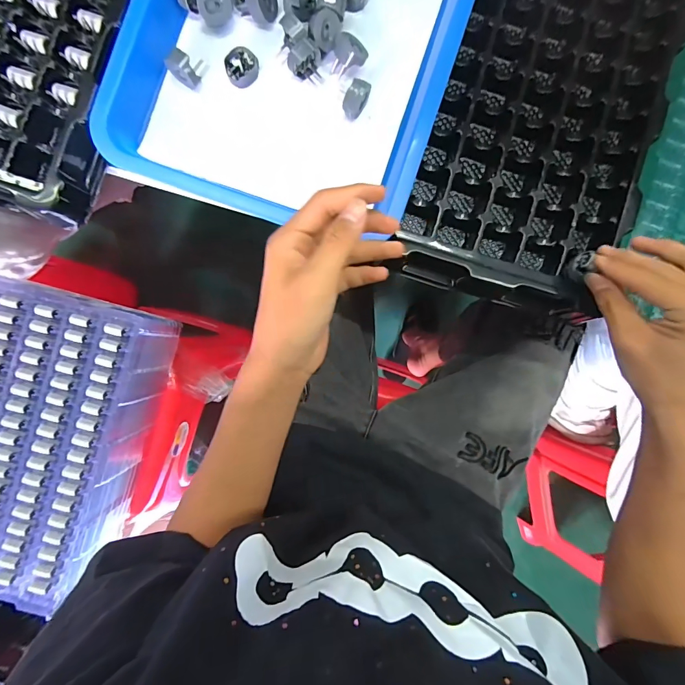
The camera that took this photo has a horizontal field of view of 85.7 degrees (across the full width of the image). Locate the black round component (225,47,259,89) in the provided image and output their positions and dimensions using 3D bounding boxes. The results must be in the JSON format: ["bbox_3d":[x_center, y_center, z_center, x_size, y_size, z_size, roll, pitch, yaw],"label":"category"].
[{"bbox_3d":[-0.088,-0.242,0.325,0.027,0.018,0.024,2,90,-3],"label":"black round component"}]

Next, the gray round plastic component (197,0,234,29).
[{"bbox_3d":[-0.110,-0.291,0.321,0.029,0.027,0.015,-27,58,-2],"label":"gray round plastic component"}]

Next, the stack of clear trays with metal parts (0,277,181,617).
[{"bbox_3d":[-0.398,0.120,0.496,0.237,0.109,0.372,15,87,-2],"label":"stack of clear trays with metal parts"}]

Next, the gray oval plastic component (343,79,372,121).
[{"bbox_3d":[0.012,-0.212,0.324,0.018,0.022,0.025,22,89,-3],"label":"gray oval plastic component"}]

